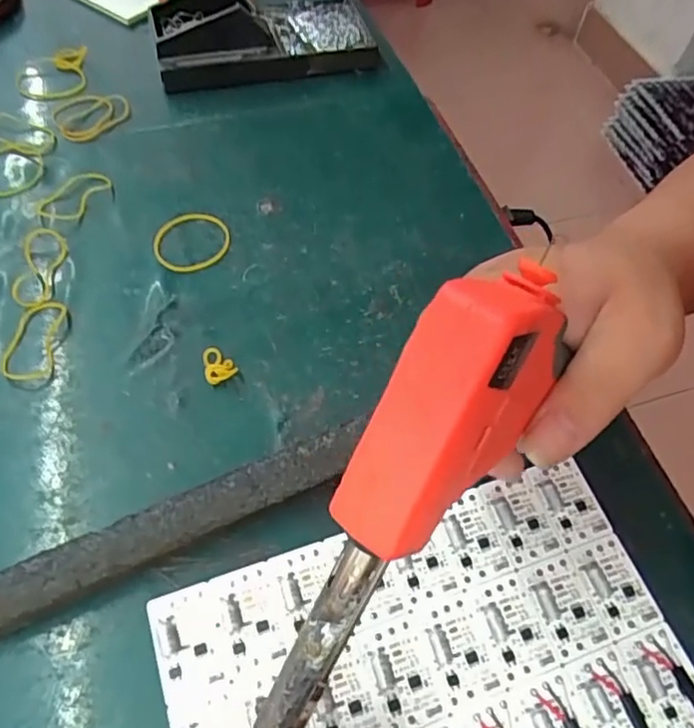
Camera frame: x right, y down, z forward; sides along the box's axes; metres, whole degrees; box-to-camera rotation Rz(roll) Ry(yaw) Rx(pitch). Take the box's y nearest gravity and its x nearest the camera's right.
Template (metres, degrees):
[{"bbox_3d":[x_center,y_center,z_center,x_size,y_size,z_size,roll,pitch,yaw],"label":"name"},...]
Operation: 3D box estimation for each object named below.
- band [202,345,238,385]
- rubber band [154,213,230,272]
[{"bbox_3d":[-0.068,0.000,0.316,0.015,0.006,0.021,-29,64,-18],"label":"band"},{"bbox_3d":[-0.092,-0.073,0.364,0.045,0.004,0.044,1,58,-1],"label":"rubber band"}]

